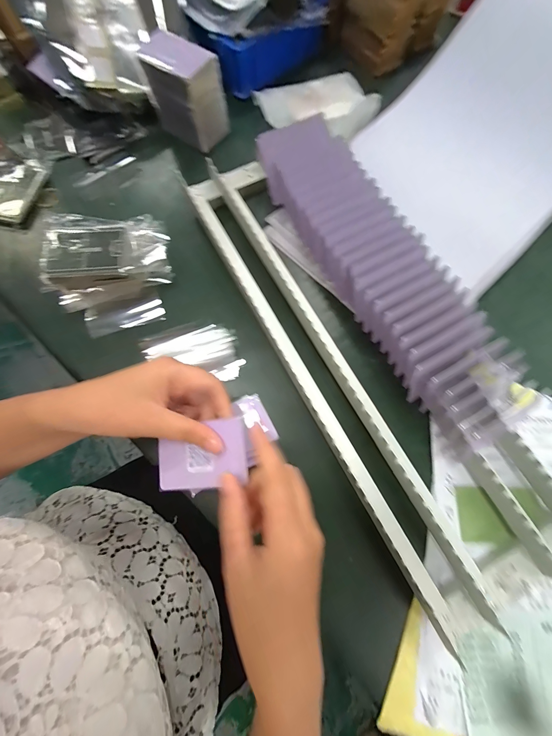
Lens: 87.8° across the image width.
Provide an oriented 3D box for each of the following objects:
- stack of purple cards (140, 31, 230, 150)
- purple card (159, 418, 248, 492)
[{"bbox_3d":[-0.127,-0.374,0.397,0.094,0.097,0.058,30,76,8],"label":"stack of purple cards"},{"bbox_3d":[-0.065,0.075,0.242,0.084,0.007,0.052,-13,77,17],"label":"purple card"}]

